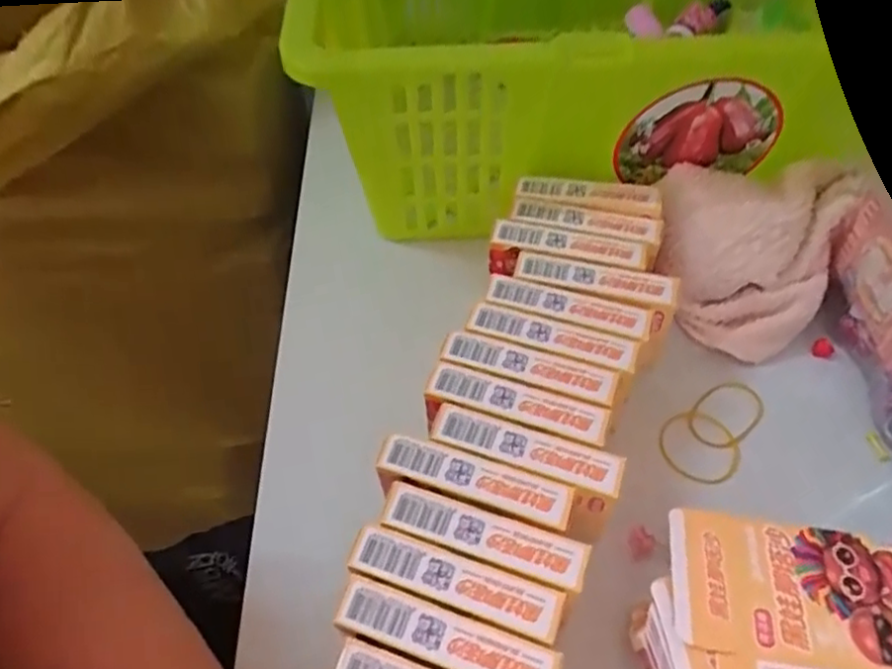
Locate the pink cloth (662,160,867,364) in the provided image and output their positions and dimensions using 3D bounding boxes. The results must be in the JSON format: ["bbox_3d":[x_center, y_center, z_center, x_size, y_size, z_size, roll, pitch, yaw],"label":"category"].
[{"bbox_3d":[0.182,-0.053,0.415,0.106,0.070,0.107,17,56,13],"label":"pink cloth"}]

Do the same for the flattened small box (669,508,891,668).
[{"bbox_3d":[0.172,0.120,0.282,0.144,0.005,0.080,8,54,8],"label":"flattened small box"}]

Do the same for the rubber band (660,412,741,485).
[{"bbox_3d":[0.144,0.064,0.379,0.041,0.004,0.044,-1,54,1],"label":"rubber band"}]

